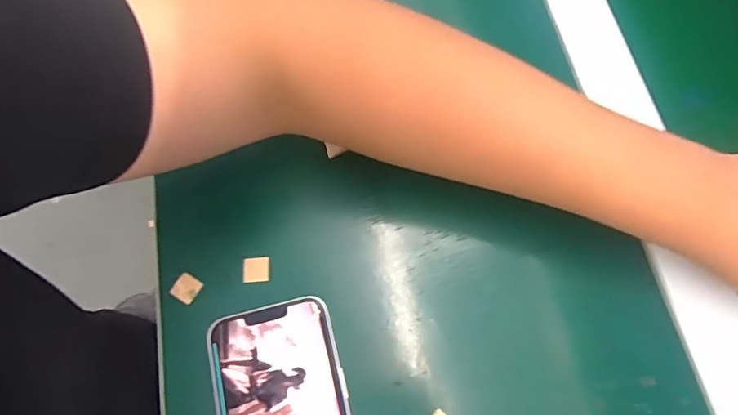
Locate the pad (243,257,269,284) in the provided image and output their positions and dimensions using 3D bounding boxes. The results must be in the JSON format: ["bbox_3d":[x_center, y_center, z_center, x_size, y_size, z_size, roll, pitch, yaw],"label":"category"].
[{"bbox_3d":[-0.070,0.039,0.315,0.016,0.004,0.016,-6,70,0],"label":"pad"}]

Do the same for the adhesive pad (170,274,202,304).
[{"bbox_3d":[-0.113,0.050,0.313,0.015,0.004,0.015,28,73,12],"label":"adhesive pad"}]

